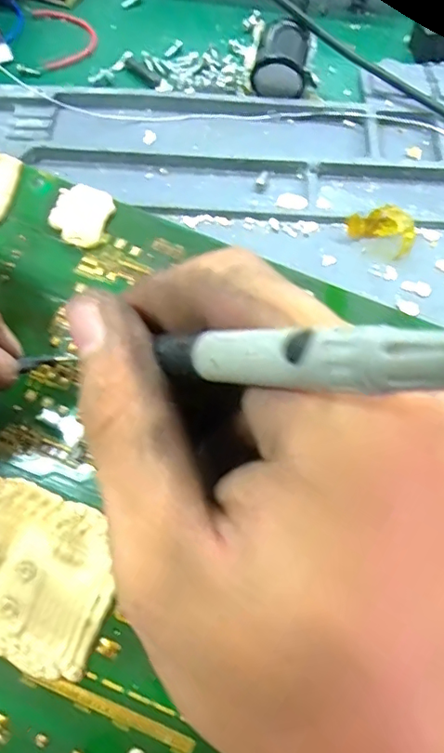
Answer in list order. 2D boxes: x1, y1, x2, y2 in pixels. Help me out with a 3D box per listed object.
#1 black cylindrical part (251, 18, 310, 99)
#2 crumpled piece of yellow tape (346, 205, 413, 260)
[{"bbox_3d":[0.037,-0.187,0.327,0.029,0.033,0.035,16,65,7],"label":"black cylindrical part"},{"bbox_3d":[0.084,-0.077,0.281,0.034,0.017,0.018,31,68,13],"label":"crumpled piece of yellow tape"}]

